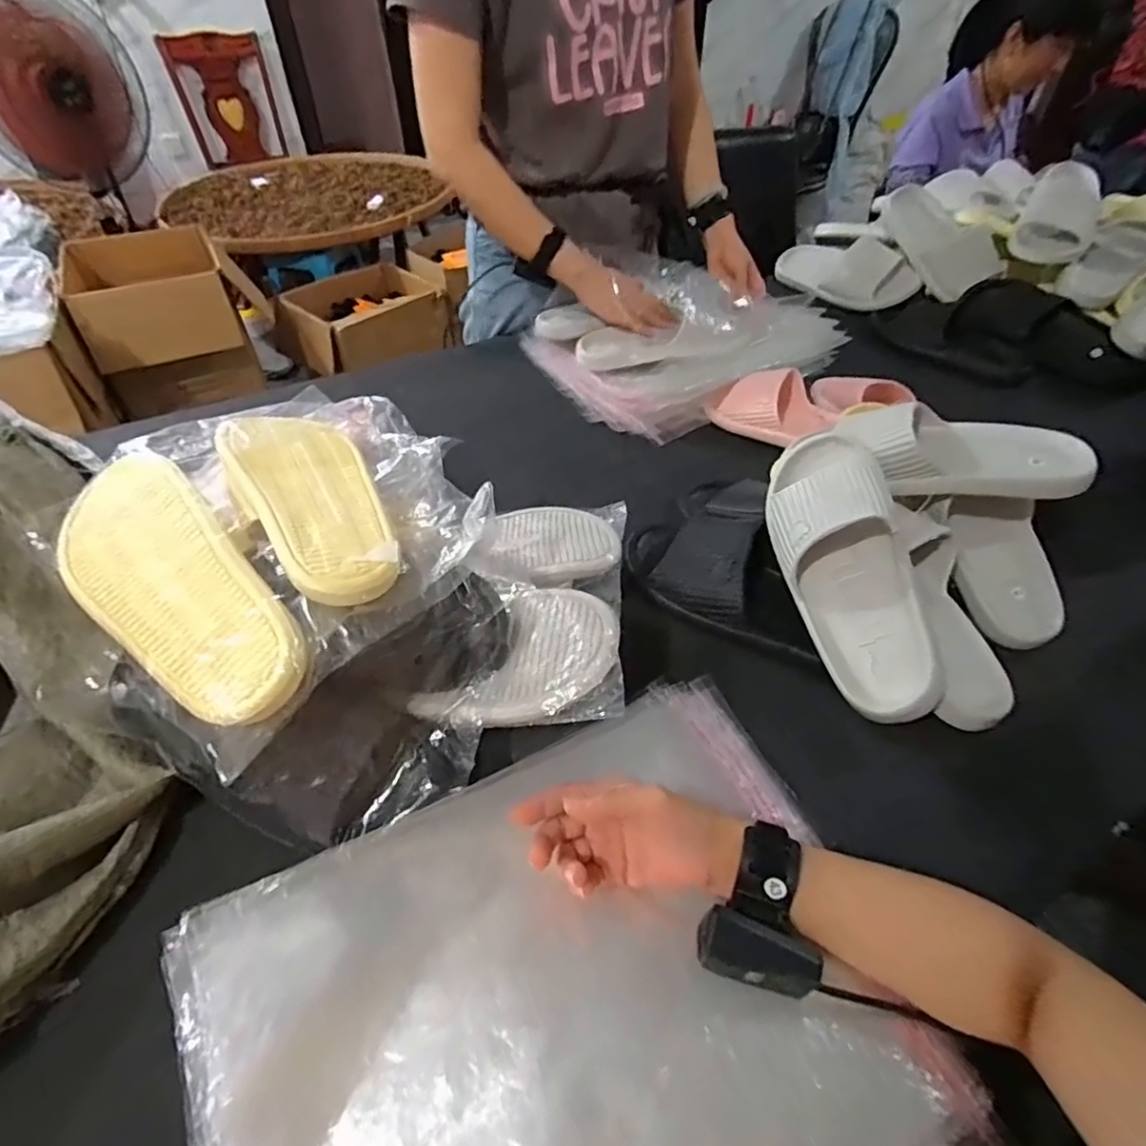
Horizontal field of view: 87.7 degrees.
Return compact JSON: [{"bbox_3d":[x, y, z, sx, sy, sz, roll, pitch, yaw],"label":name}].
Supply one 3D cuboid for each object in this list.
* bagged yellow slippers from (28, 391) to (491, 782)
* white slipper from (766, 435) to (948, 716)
[{"bbox_3d":[-0.222,-0.041,0.467,0.273,0.072,0.295,34,55,28],"label":"bagged yellow slippers"},{"bbox_3d":[0.244,-0.006,0.523,0.092,0.086,0.264,-9,73,-8],"label":"white slipper"}]

